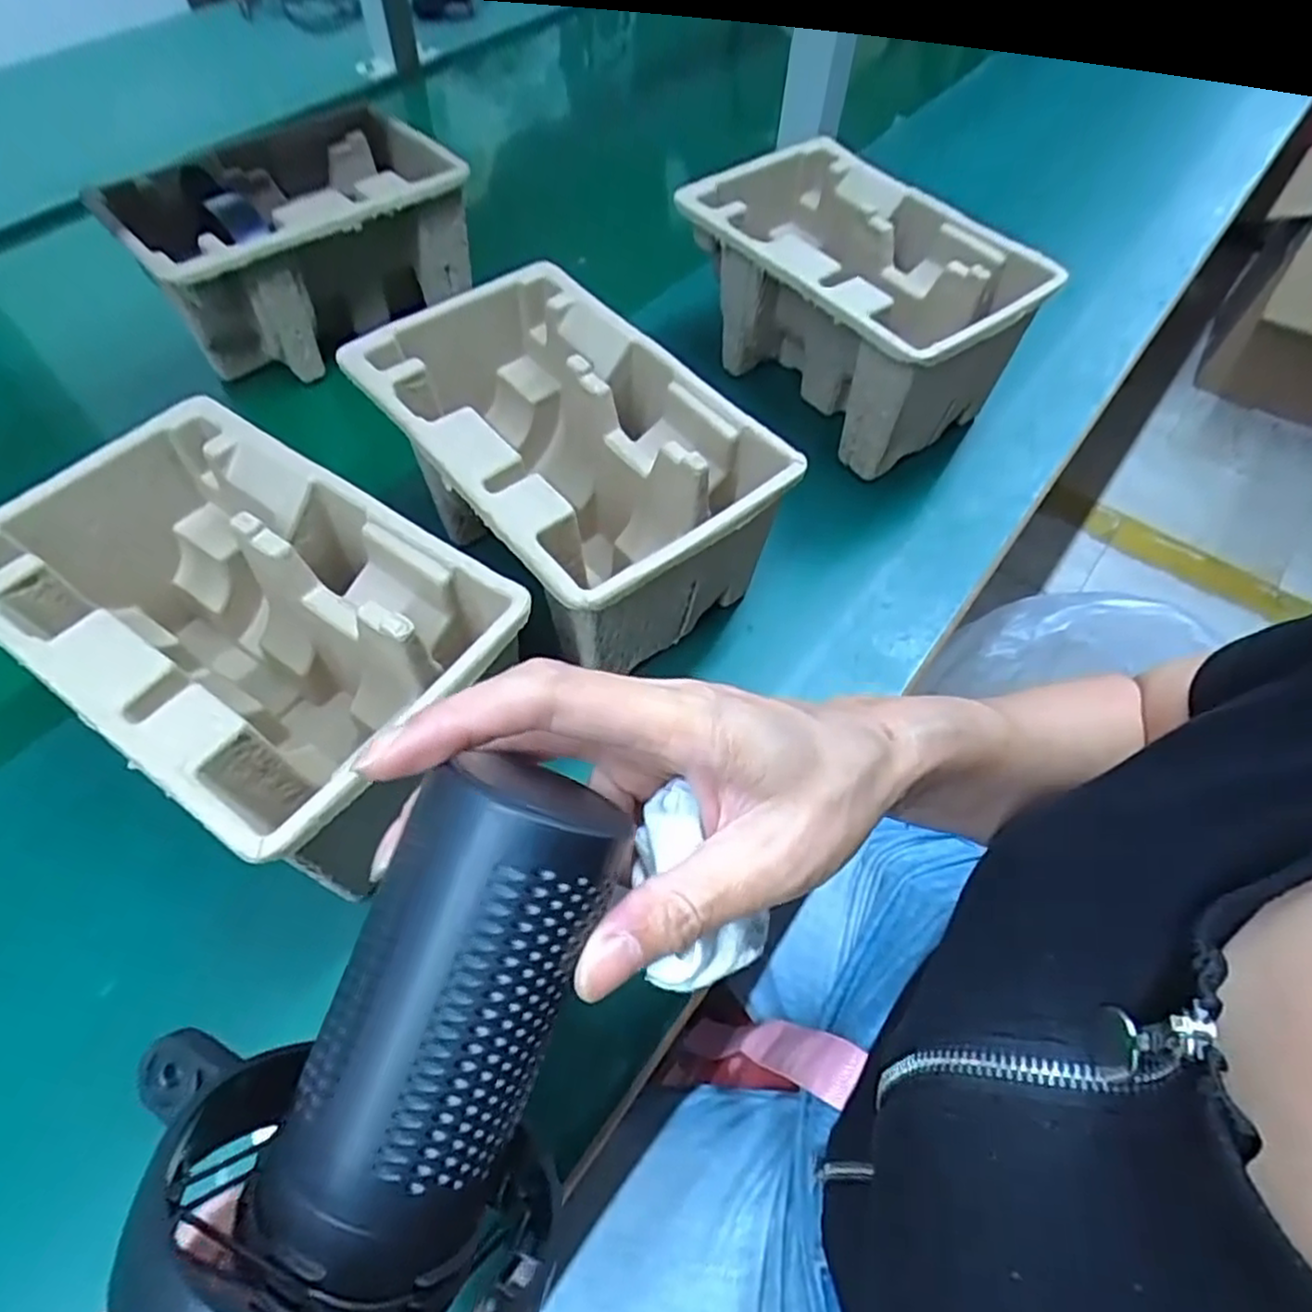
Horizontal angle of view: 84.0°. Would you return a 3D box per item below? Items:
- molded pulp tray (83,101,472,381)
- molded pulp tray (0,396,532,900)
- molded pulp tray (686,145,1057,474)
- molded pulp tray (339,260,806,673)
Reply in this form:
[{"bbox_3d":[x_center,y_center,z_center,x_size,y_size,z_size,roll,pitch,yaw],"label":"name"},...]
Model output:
[{"bbox_3d":[-0.251,-0.295,0.531,0.207,0.115,0.124,-36,66,-22],"label":"molded pulp tray"},{"bbox_3d":[-0.182,-0.002,0.352,0.227,0.115,0.142,31,61,16],"label":"molded pulp tray"},{"bbox_3d":[0.132,-0.244,0.516,0.143,0.125,0.224,-33,65,-21],"label":"molded pulp tray"},{"bbox_3d":[-0.054,-0.099,0.421,0.141,0.120,0.232,-36,65,-22],"label":"molded pulp tray"}]

